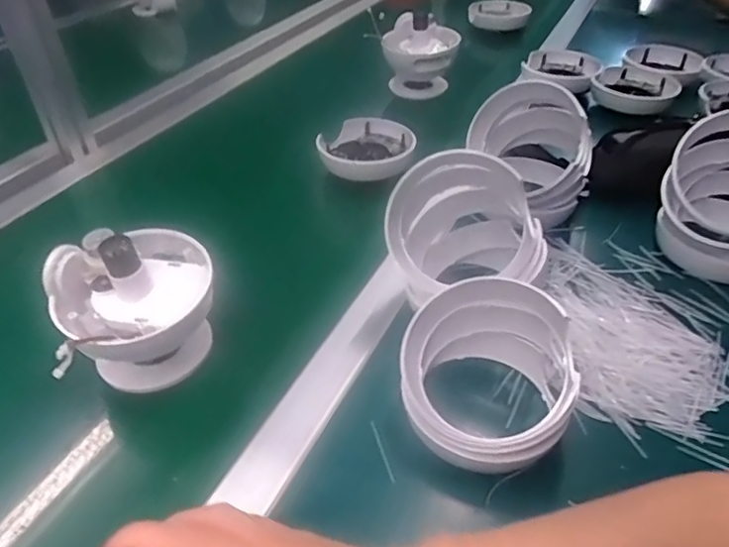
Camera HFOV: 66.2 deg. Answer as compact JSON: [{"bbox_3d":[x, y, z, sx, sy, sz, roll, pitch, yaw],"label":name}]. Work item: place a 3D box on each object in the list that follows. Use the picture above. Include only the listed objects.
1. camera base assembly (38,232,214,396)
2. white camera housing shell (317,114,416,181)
[{"bbox_3d":[-0.182,0.026,0.444,0.128,0.109,0.109,-24,43,-26],"label":"camera base assembly"},{"bbox_3d":[0.004,-0.152,0.693,0.114,0.038,0.114,10,40,15],"label":"white camera housing shell"}]

